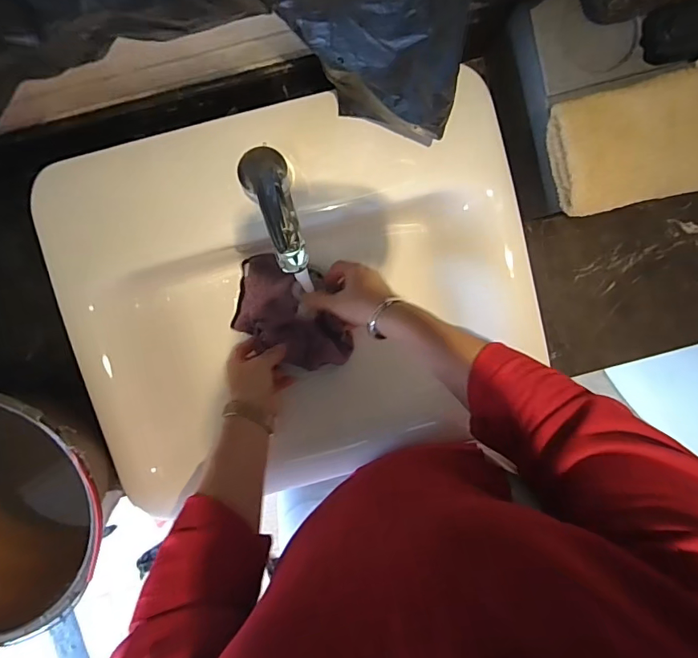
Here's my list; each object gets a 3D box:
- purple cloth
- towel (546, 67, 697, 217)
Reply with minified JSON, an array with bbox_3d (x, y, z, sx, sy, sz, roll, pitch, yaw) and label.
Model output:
[{"bbox_3d":[-0.073,-0.020,0.621,0.169,0.043,0.121,21,95,-4],"label":"purple cloth"},{"bbox_3d":[0.308,-0.194,0.483,0.184,0.046,0.119,-13,96,-1],"label":"towel"}]

